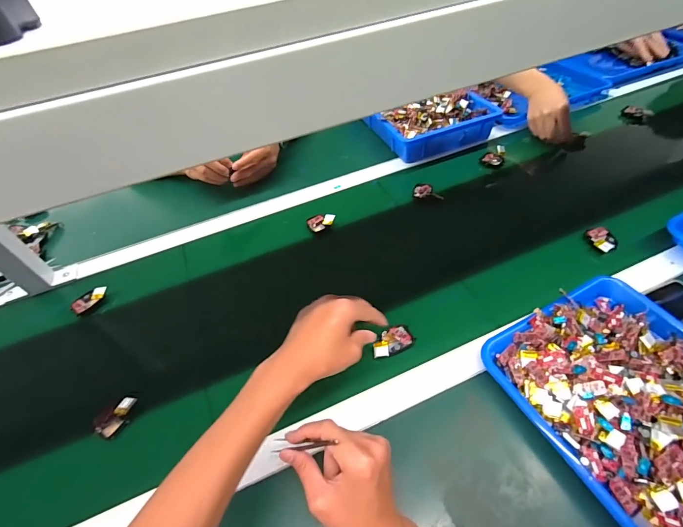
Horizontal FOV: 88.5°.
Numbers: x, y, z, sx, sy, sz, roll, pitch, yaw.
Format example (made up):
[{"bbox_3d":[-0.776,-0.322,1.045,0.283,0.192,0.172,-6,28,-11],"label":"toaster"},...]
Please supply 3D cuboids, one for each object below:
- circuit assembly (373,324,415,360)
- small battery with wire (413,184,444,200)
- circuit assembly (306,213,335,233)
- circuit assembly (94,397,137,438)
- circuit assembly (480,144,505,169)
[{"bbox_3d":[0.071,0.109,0.487,0.062,0.012,0.035,-25,50,-17],"label":"circuit assembly"},{"bbox_3d":[0.172,-0.144,0.693,0.058,0.011,0.034,6,49,11],"label":"small battery with wire"},{"bbox_3d":[-0.039,-0.081,0.662,0.047,0.011,0.036,-37,54,-25],"label":"circuit assembly"},{"bbox_3d":[-0.296,0.198,0.458,0.036,0.018,0.050,12,50,16],"label":"circuit assembly"},{"bbox_3d":[0.324,-0.229,0.748,0.045,0.029,0.043,13,50,16],"label":"circuit assembly"}]

